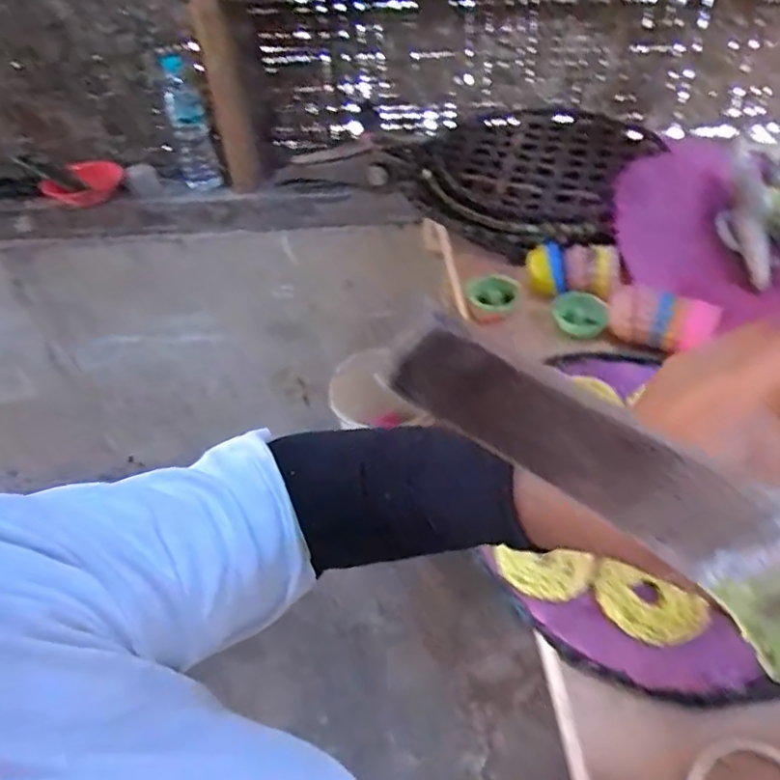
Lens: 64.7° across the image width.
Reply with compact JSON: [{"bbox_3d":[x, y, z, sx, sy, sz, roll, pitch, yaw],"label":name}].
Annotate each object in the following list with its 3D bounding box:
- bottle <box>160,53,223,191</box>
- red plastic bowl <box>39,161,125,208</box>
[{"bbox_3d":[-0.409,-0.534,1.262,0.076,0.257,0.075,-13,47,-10],"label":"bottle"},{"bbox_3d":[-0.635,-0.431,1.285,0.155,0.058,0.108,-6,46,-4],"label":"red plastic bowl"}]

